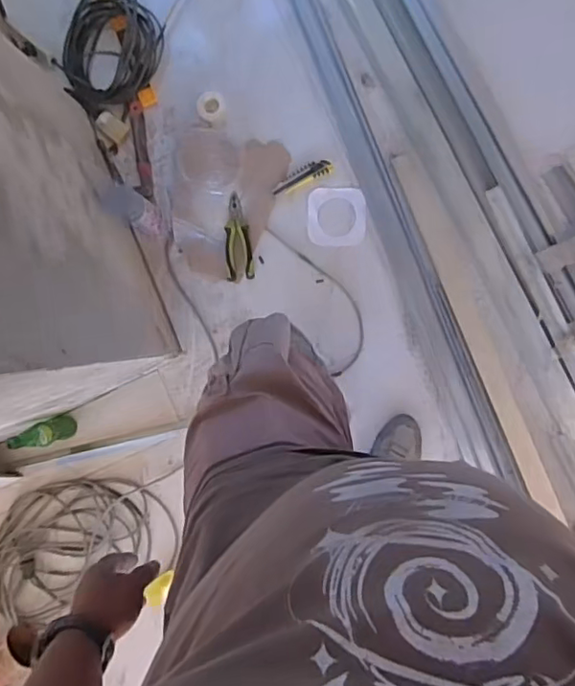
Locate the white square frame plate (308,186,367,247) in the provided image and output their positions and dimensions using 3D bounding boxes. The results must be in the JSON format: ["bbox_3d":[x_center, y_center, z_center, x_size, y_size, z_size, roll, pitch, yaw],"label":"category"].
[{"bbox_3d":[0.113,-0.288,1.358,0.131,0.015,0.132,-1,90,5],"label":"white square frame plate"}]

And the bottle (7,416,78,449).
[{"bbox_3d":[-0.534,0.196,1.303,0.053,0.240,0.056,0,90,5],"label":"bottle"}]

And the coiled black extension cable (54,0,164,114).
[{"bbox_3d":[-0.421,-0.686,1.384,0.235,0.085,0.265,25,92,4],"label":"coiled black extension cable"}]

